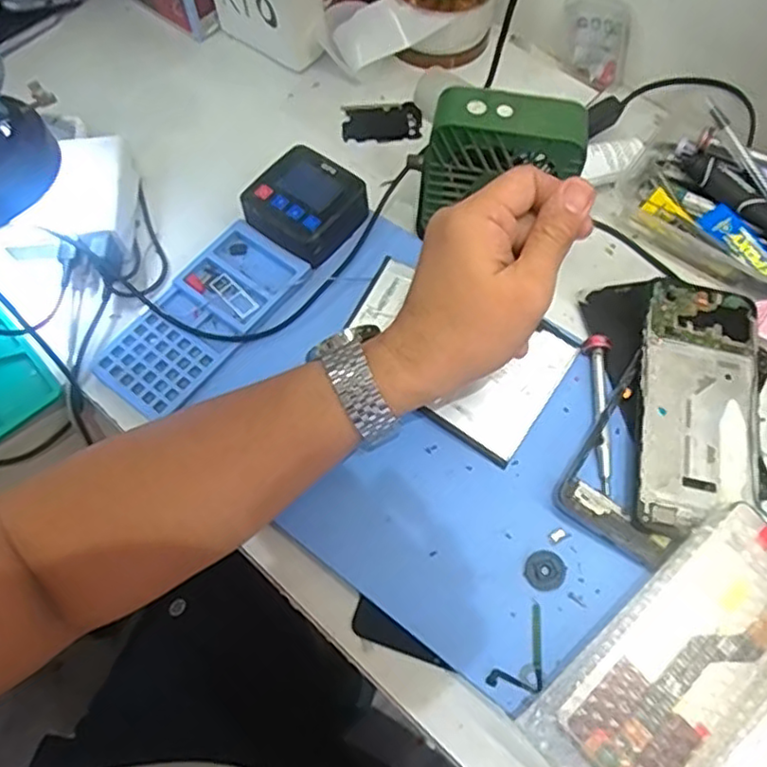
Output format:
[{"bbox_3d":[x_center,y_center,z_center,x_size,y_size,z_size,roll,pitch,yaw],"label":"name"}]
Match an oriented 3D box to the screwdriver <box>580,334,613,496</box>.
[{"bbox_3d":[0.137,0.017,0.414,0.015,0.011,0.101,2,64,2],"label":"screwdriver"}]

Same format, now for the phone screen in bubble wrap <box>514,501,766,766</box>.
[{"bbox_3d":[0.163,0.151,0.354,0.179,0.026,0.087,-38,69,-16],"label":"phone screen in bubble wrap"}]

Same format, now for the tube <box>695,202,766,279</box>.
[{"bbox_3d":[0.251,-0.099,0.465,0.026,0.009,0.063,-33,68,-14],"label":"tube"}]

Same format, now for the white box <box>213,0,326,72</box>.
[{"bbox_3d":[-0.098,-0.316,0.548,0.093,0.093,0.041,36,70,17],"label":"white box"}]

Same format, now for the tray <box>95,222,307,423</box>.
[{"bbox_3d":[-0.124,-0.044,0.452,0.070,0.015,0.145,34,70,16],"label":"tray"}]

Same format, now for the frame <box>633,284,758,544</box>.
[{"bbox_3d":[0.194,0.013,0.408,0.072,0.005,0.164,14,70,-3],"label":"frame"}]

